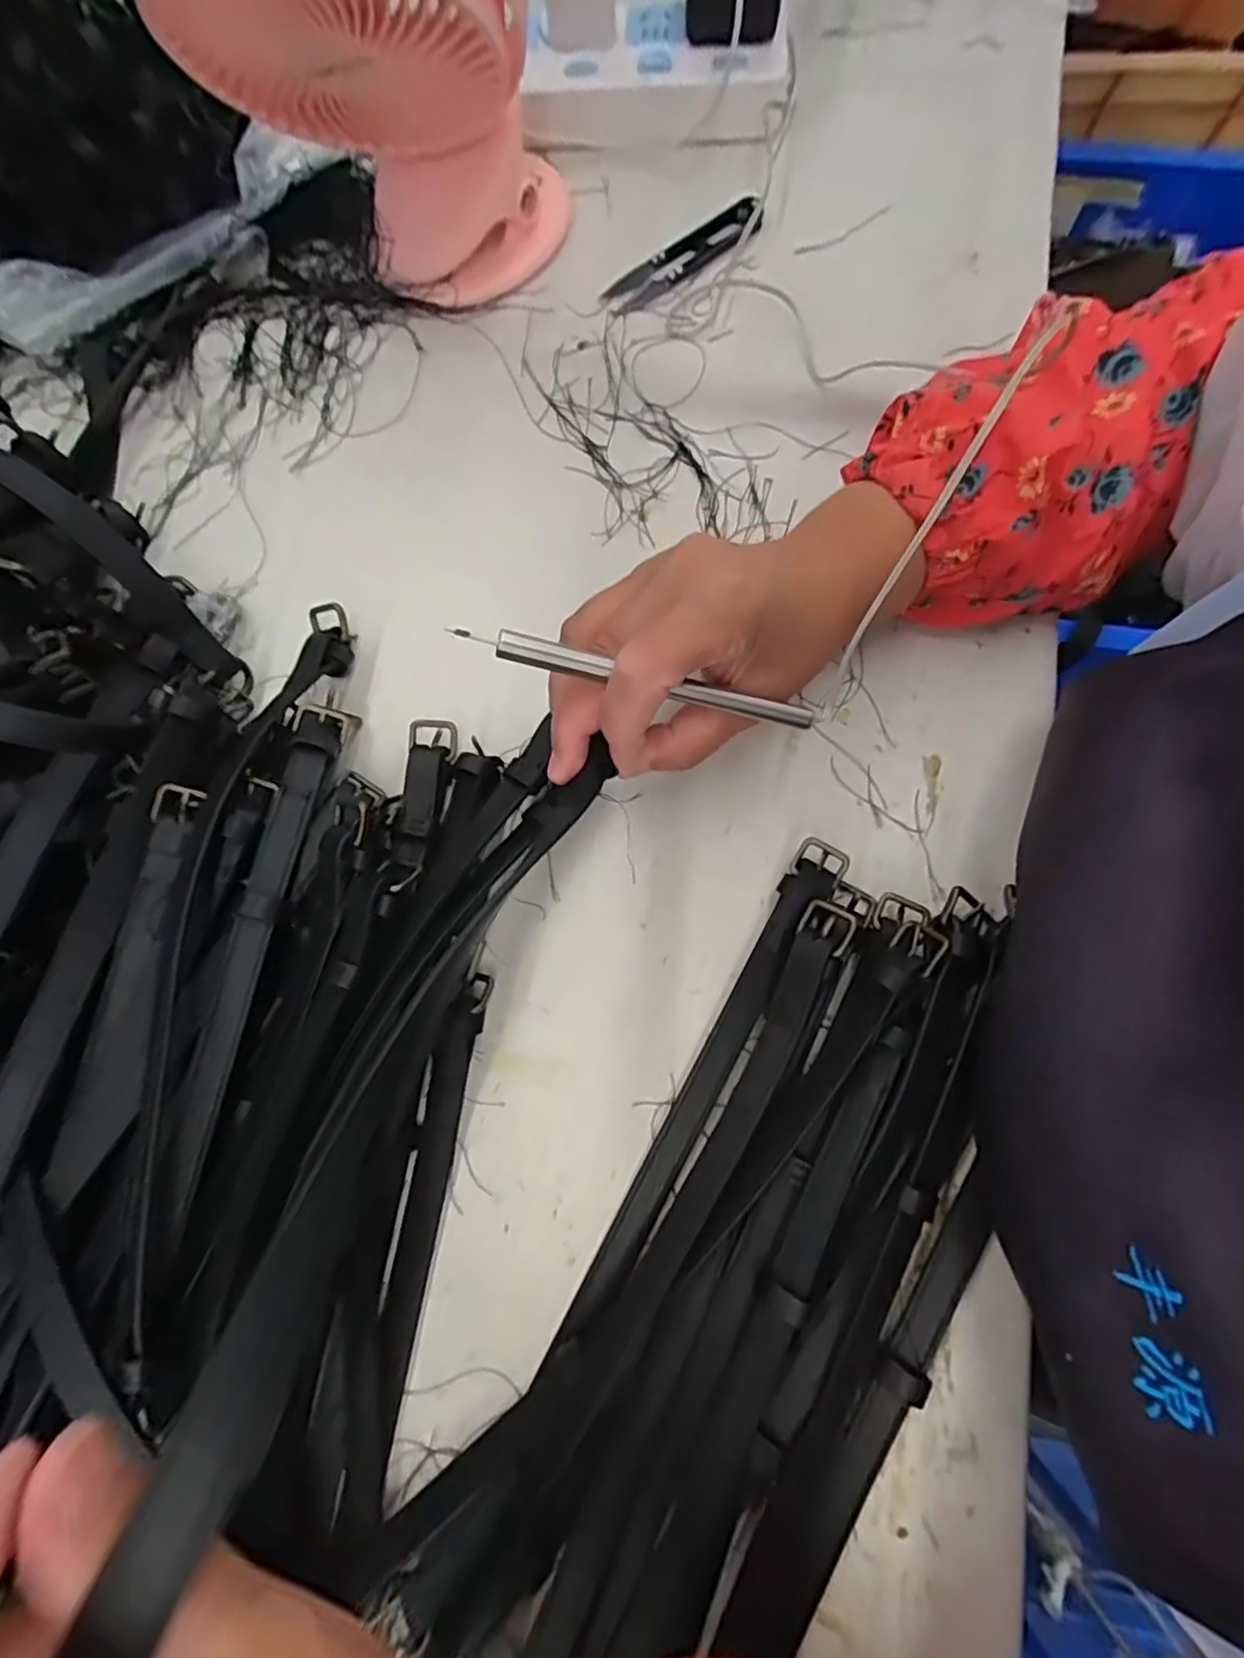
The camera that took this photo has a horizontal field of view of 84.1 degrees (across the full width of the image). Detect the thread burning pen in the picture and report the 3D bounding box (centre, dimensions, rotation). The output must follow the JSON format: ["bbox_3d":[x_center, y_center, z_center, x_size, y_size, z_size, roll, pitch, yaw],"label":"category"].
[{"bbox_3d":[0.009,-0.055,0.250,0.136,0.005,0.009,11,78,-16],"label":"thread burning pen"}]

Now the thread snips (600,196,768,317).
[{"bbox_3d":[0.033,-0.317,0.381,0.097,0.012,0.027,-36,80,-6],"label":"thread snips"}]

